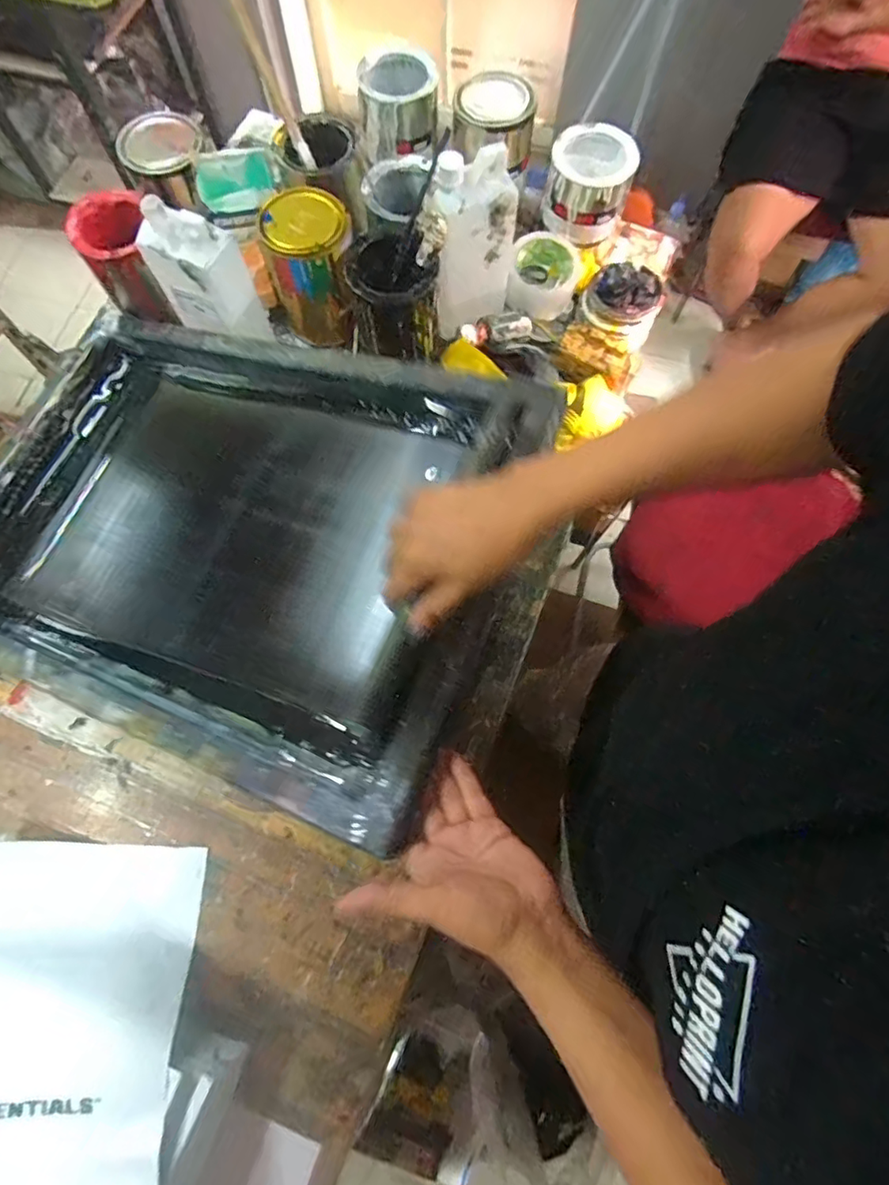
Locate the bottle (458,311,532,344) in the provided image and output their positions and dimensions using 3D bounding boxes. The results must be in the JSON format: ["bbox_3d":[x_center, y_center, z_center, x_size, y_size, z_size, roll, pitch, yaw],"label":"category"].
[{"bbox_3d":[0.073,-0.356,0.742,0.100,0.034,0.028,-17,72,-5],"label":"bottle"}]

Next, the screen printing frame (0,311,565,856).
[{"bbox_3d":[-0.246,-0.077,0.598,0.625,0.059,0.439,17,74,18],"label":"screen printing frame"}]

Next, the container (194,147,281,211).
[{"bbox_3d":[-0.263,-0.522,0.703,0.105,0.035,0.076,-1,72,0],"label":"container"}]

